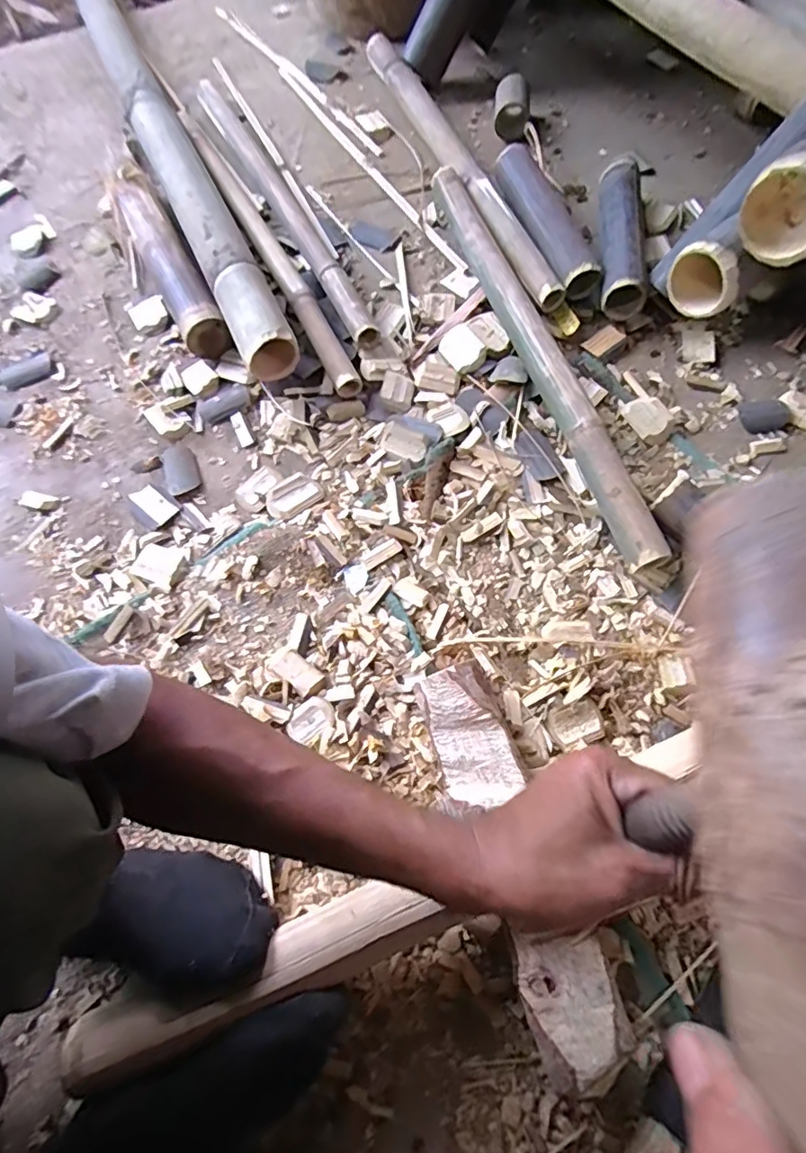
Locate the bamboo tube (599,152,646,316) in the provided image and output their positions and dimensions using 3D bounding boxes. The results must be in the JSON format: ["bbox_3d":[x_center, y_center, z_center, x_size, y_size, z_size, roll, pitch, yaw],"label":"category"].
[{"bbox_3d":[0.298,-0.471,0.747,0.058,0.061,0.251,3,69,4],"label":"bamboo tube"}]

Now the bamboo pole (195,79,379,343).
[{"bbox_3d":[-0.190,-0.575,0.826,0.048,0.039,0.638,-27,70,-7],"label":"bamboo pole"}]

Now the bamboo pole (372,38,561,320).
[{"bbox_3d":[0.075,-0.636,0.829,0.051,0.051,0.637,-23,70,-6],"label":"bamboo pole"}]

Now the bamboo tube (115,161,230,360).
[{"bbox_3d":[-0.331,-0.444,0.752,0.063,0.062,0.342,-27,70,-7],"label":"bamboo tube"}]

